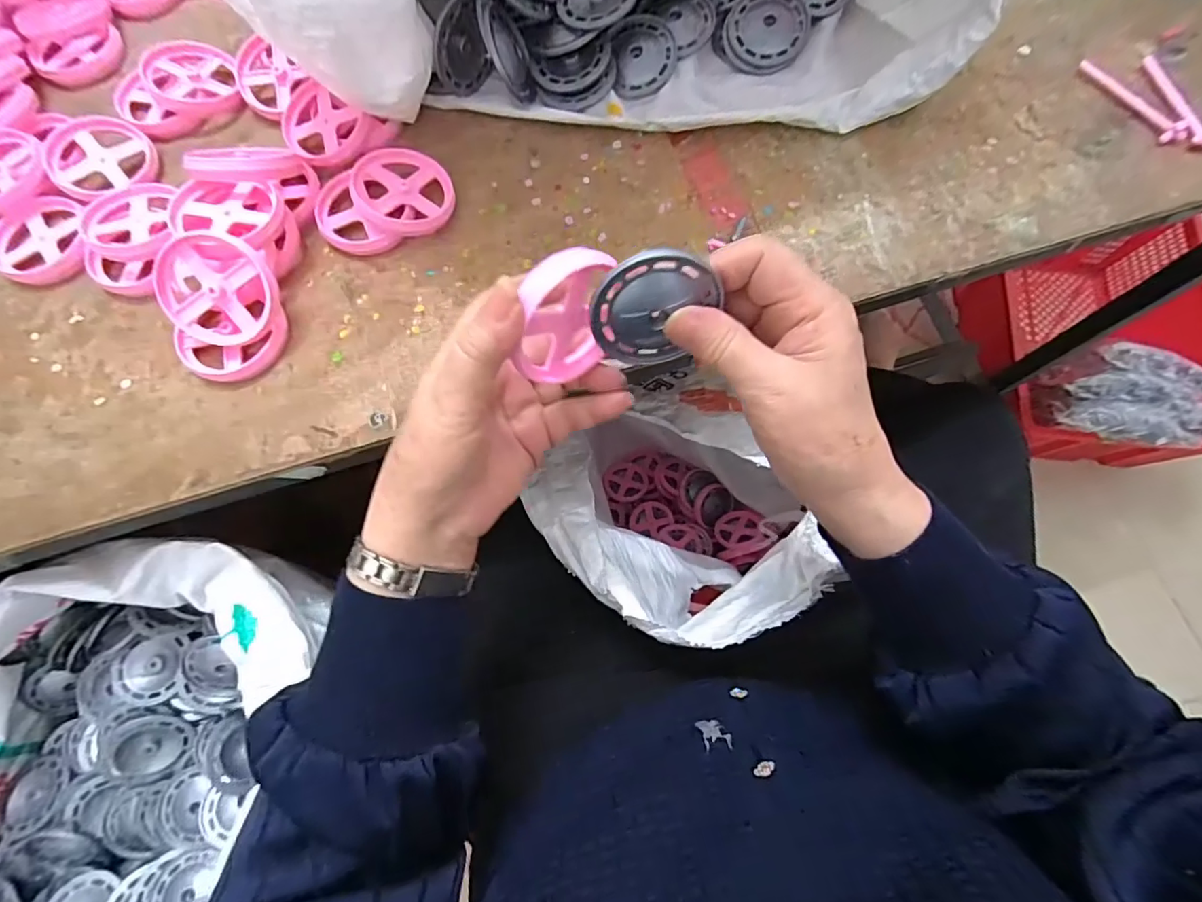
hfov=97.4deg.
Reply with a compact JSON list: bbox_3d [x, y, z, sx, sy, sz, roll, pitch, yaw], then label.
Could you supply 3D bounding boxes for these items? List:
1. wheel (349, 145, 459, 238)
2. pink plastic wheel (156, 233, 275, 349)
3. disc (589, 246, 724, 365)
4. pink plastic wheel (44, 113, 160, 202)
[{"bbox_3d":[-0.132,-0.174,0.354,0.063,0.008,0.061,-4,77,-17],"label":"wheel"},{"bbox_3d":[-0.228,-0.096,0.315,0.065,0.014,0.063,11,107,-6],"label":"pink plastic wheel"},{"bbox_3d":[0.023,-0.064,0.233,0.055,0.052,0.015,-21,49,13],"label":"disc"},{"bbox_3d":[-0.353,-0.209,0.372,0.063,0.013,0.062,0,74,1],"label":"pink plastic wheel"}]

